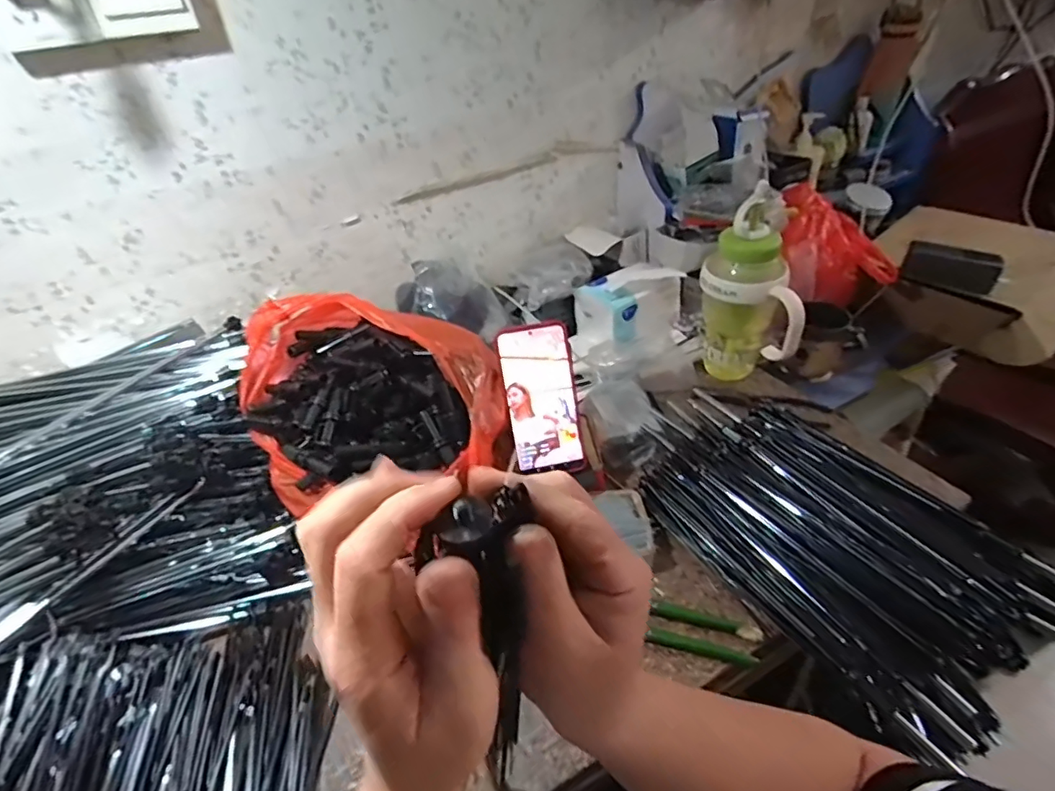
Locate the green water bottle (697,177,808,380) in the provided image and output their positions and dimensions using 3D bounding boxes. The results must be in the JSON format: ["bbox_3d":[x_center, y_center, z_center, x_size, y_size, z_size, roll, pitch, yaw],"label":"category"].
[{"bbox_3d":[0.295,-0.122,0.731,0.128,0.246,0.097,11,41,22],"label":"green water bottle"}]

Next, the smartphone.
[{"bbox_3d":[0.016,0.004,0.591,0.075,0.159,0.011,-13,8,-7],"label":"smartphone"}]

